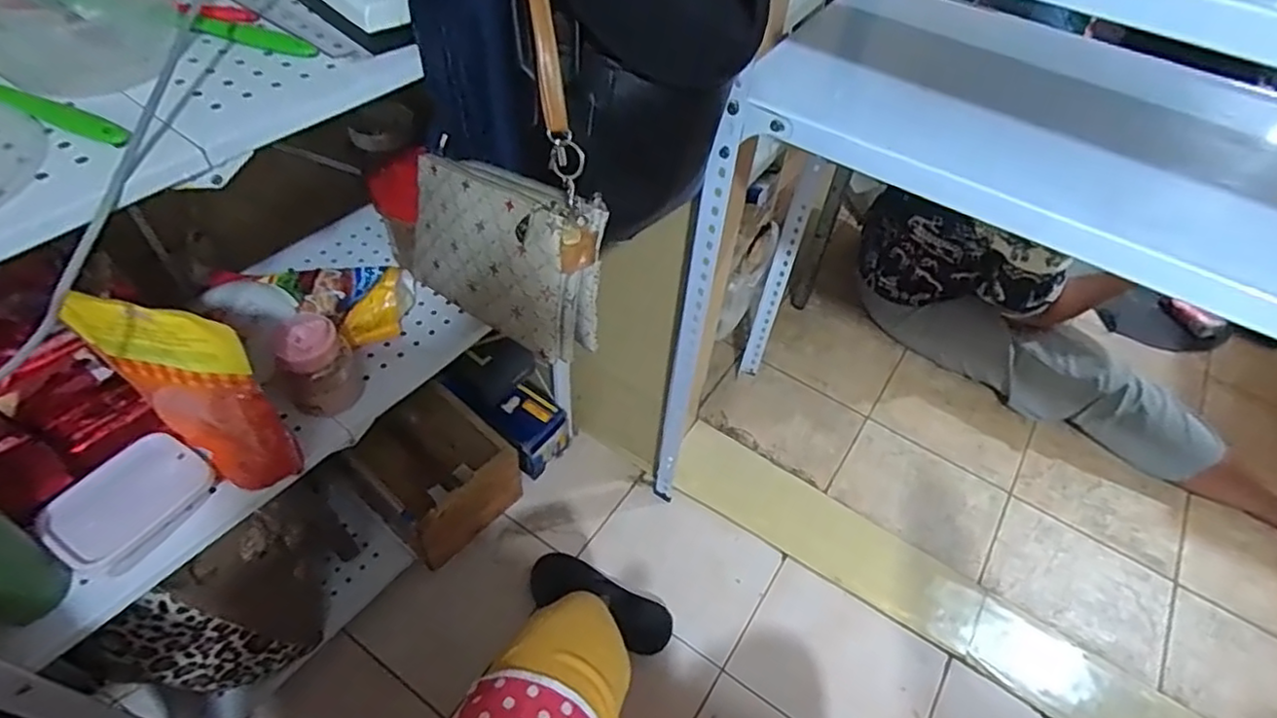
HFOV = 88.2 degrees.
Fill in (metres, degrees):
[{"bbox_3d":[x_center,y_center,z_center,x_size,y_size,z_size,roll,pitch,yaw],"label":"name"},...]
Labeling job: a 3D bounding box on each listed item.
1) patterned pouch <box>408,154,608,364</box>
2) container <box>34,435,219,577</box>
[{"bbox_3d":[-0.129,-0.099,0.609,0.221,0.135,0.063,24,24,35],"label":"patterned pouch"},{"bbox_3d":[-0.497,0.140,0.646,0.087,0.040,0.131,23,53,13],"label":"container"}]

